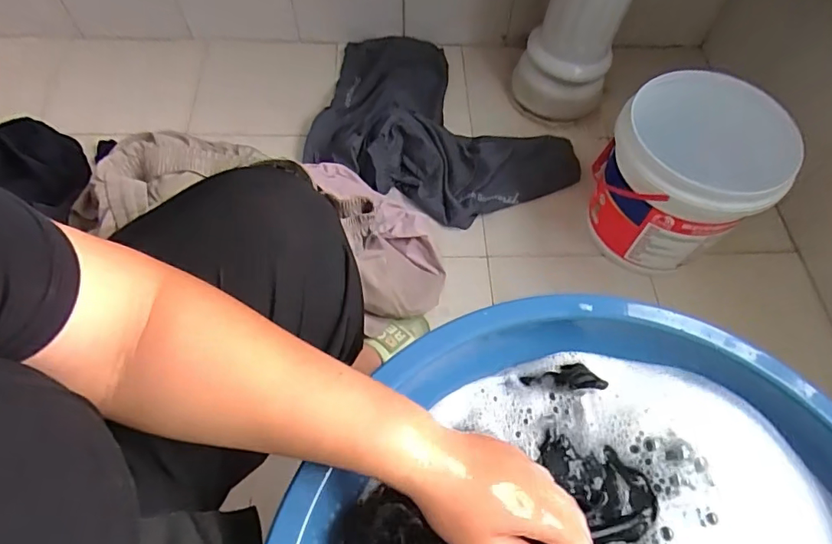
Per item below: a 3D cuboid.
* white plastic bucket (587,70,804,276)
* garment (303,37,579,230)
[{"bbox_3d":[0.445,-0.159,0.885,0.244,0.252,0.236,0,60,-1],"label":"white plastic bucket"},{"bbox_3d":[0.061,-0.323,1.064,0.568,0.103,0.452,15,61,8],"label":"garment"}]

